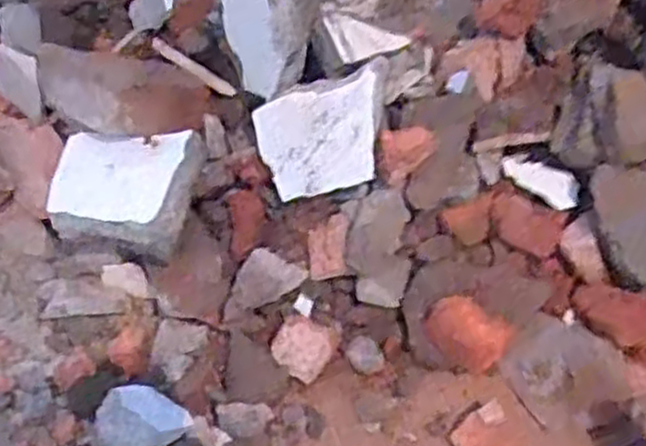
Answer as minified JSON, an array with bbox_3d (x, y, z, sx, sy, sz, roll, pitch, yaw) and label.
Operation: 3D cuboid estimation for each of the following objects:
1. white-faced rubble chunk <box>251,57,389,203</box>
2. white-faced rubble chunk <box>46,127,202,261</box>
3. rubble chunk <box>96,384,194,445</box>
[{"bbox_3d":[0.003,-0.067,0.607,0.099,0.035,0.085,-11,89,15],"label":"white-faced rubble chunk"},{"bbox_3d":[-0.145,-0.026,0.579,0.100,0.044,0.086,7,53,5],"label":"white-faced rubble chunk"},{"bbox_3d":[-0.126,0.136,0.539,0.061,0.027,0.052,32,59,22],"label":"rubble chunk"}]

